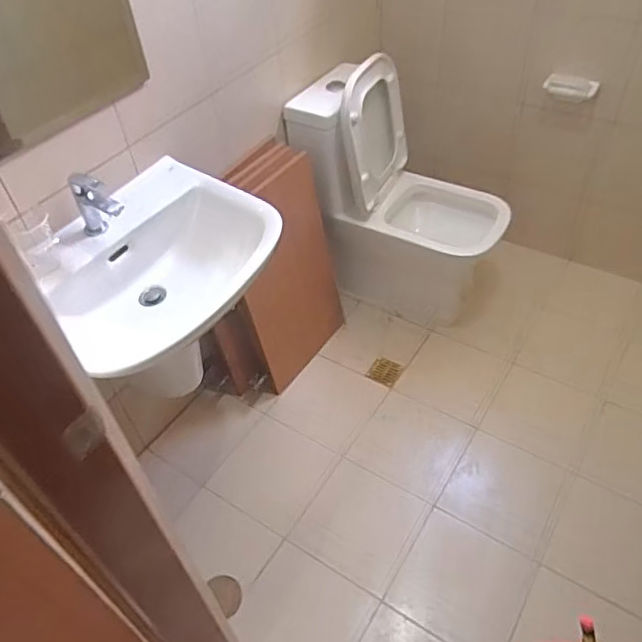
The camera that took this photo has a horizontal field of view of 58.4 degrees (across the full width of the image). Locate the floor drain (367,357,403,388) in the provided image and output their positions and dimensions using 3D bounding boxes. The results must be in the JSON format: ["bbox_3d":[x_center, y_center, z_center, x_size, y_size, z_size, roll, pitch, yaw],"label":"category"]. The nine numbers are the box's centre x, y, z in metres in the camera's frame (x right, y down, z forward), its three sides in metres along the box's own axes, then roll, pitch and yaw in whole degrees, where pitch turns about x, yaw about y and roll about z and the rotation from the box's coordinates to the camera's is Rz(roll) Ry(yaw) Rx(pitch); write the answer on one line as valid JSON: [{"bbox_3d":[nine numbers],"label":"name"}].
[{"bbox_3d":[0.218,0.169,1.945,0.103,0.015,0.093,21,54,22],"label":"floor drain"}]

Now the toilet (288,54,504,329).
[{"bbox_3d":[0.276,-0.394,1.925,0.688,0.766,0.334,18,50,21],"label":"toilet"}]

